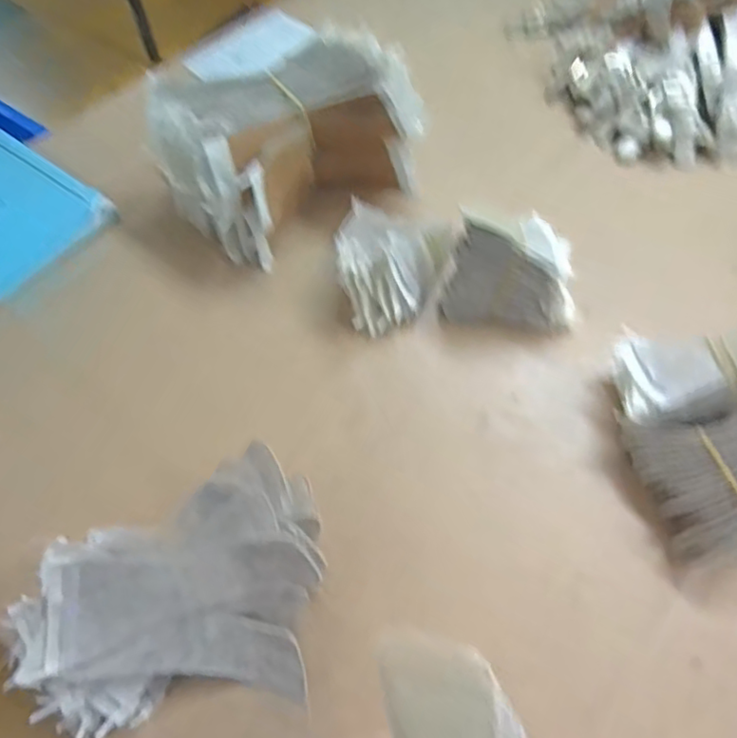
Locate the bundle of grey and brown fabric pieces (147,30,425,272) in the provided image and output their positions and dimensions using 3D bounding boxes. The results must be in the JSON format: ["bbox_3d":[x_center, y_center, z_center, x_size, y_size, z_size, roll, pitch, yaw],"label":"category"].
[{"bbox_3d":[-0.073,-0.211,0.591,0.226,0.108,0.152,-30,61,-13],"label":"bundle of grey and brown fabric pieces"}]

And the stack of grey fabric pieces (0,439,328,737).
[{"bbox_3d":[-0.125,0.139,0.401,0.192,0.070,0.149,-10,59,-2],"label":"stack of grey fabric pieces"}]

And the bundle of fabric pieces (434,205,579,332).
[{"bbox_3d":[0.118,-0.089,0.519,0.110,0.083,0.075,8,60,9],"label":"bundle of fabric pieces"}]

